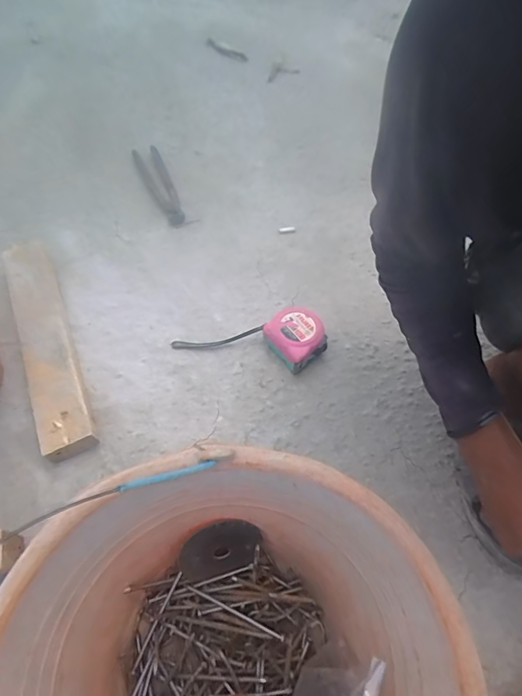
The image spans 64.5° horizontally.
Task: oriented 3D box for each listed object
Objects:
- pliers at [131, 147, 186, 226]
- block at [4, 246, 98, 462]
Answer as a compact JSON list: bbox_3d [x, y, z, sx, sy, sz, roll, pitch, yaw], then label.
[{"bbox_3d":[-0.192,-0.313,0.788,0.051,0.024,0.223,-19,59,-15],"label":"pliers"},{"bbox_3d":[-0.294,-0.015,0.571,0.058,0.044,0.350,-19,59,-16],"label":"block"}]

